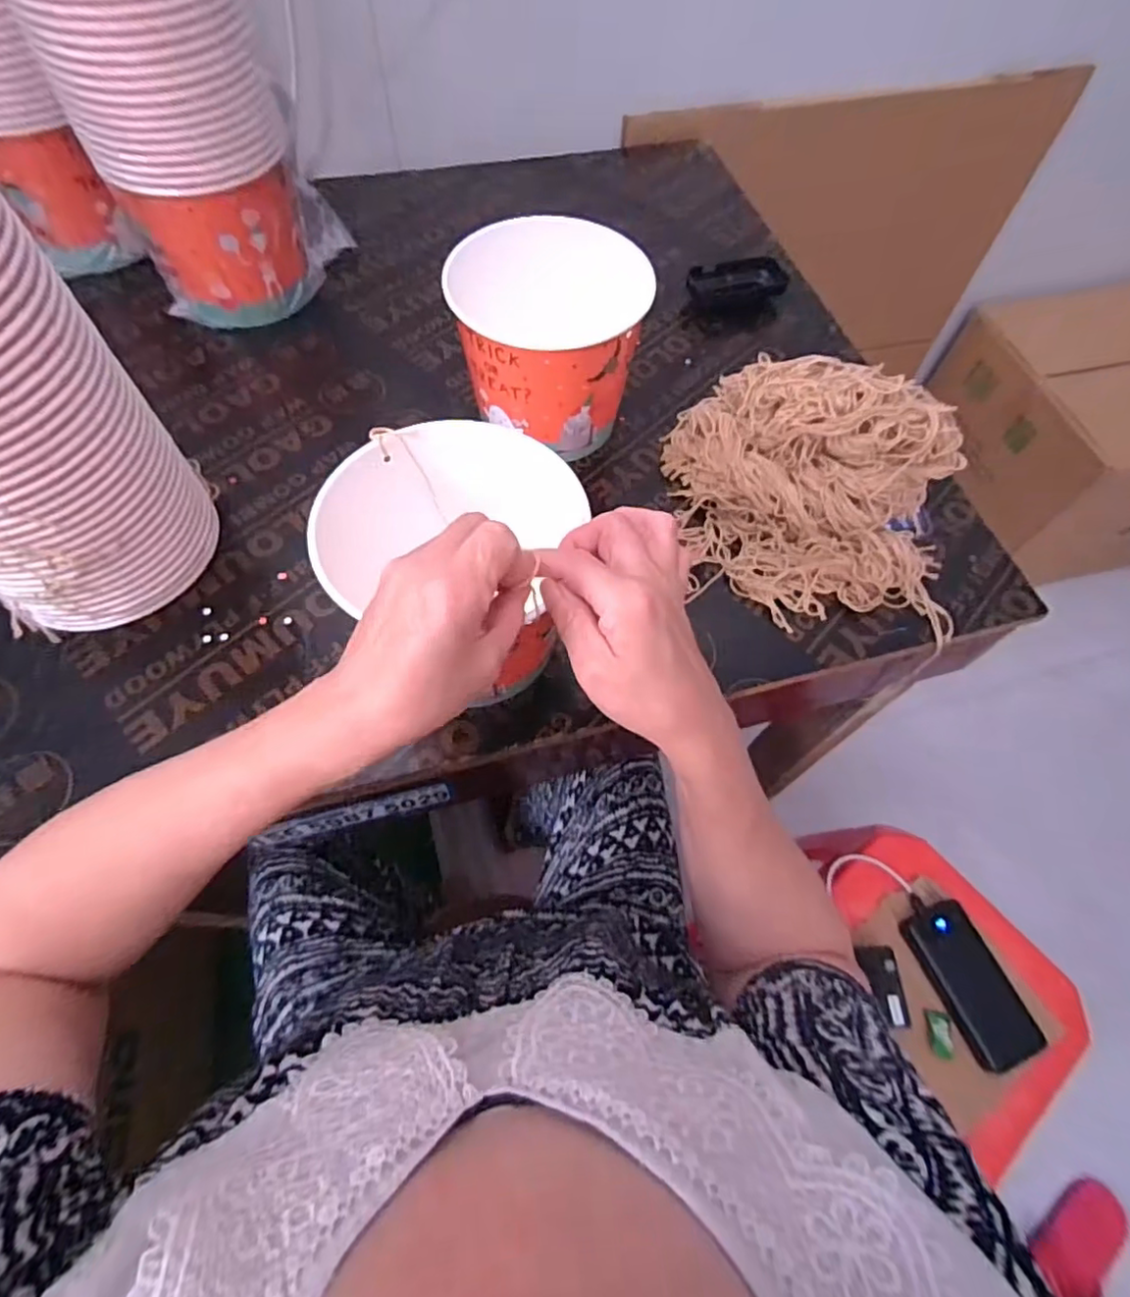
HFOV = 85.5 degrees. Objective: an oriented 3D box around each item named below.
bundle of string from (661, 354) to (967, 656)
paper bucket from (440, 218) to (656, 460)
[{"bbox_3d":[0.207,-0.141,0.506,0.227,0.097,0.225,4,63,0],"label":"bundle of string"},{"bbox_3d":[-0.014,-0.259,0.536,0.151,0.136,0.143,1,63,-2],"label":"paper bucket"}]

